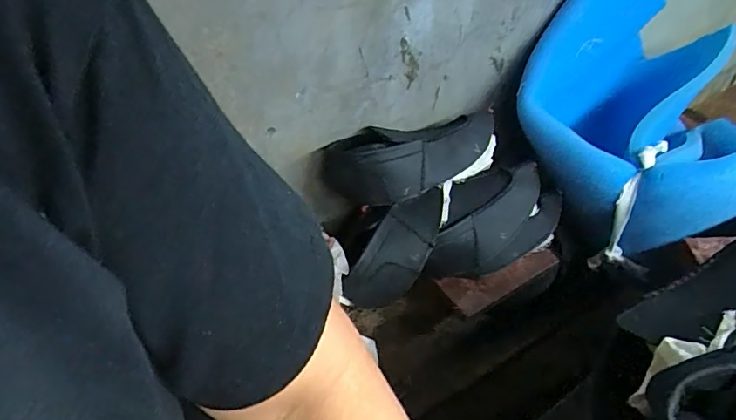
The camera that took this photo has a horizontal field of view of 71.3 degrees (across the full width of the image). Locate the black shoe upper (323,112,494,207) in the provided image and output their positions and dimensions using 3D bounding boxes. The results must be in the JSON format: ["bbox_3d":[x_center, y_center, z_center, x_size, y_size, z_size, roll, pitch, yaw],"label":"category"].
[{"bbox_3d":[0.070,-0.085,0.780,0.274,0.087,0.135,-11,48,-9],"label":"black shoe upper"}]

